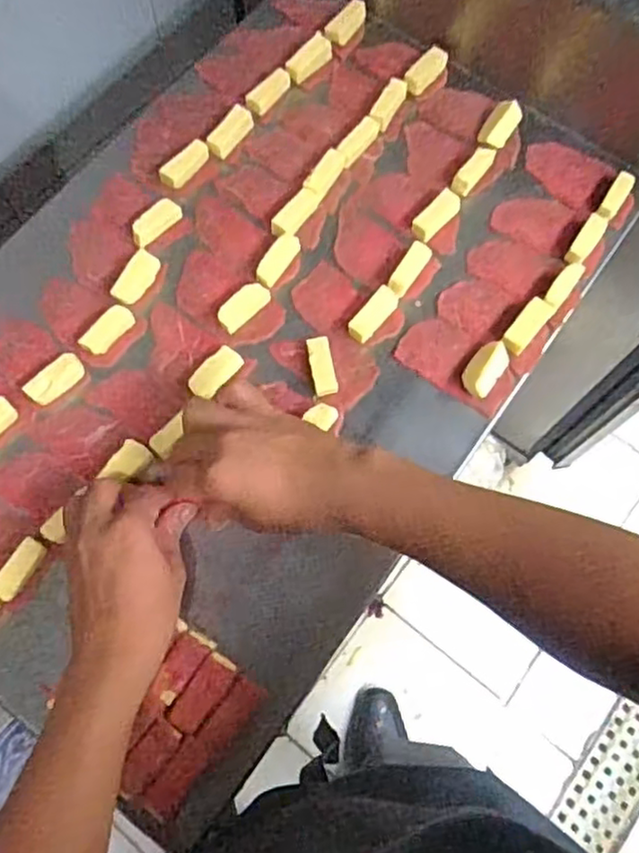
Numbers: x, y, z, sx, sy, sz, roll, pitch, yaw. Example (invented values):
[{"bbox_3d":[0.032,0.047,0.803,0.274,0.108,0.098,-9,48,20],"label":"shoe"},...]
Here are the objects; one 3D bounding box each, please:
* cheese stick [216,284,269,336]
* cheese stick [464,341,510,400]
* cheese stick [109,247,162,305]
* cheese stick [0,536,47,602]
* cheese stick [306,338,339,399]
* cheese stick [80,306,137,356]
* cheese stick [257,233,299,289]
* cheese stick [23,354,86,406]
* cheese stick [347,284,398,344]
[{"bbox_3d":[-0.062,-0.101,0.569,0.049,0.014,0.020,-41,76,-14],"label":"cheese stick"},{"bbox_3d":[0.135,-0.048,0.552,0.027,0.010,0.051,35,73,11],"label":"cheese stick"},{"bbox_3d":[-0.154,-0.124,0.570,0.024,0.011,0.047,28,72,9],"label":"cheese stick"},{"bbox_3d":[-0.218,0.102,0.496,0.017,0.012,0.046,30,72,9],"label":"cheese stick"},{"bbox_3d":[0.002,-0.049,0.550,0.019,0.011,0.046,-11,71,-5],"label":"cheese stick"},{"bbox_3d":[-0.174,-0.080,0.560,0.021,0.012,0.048,38,74,12],"label":"cheese stick"},{"bbox_3d":[-0.037,-0.144,0.586,0.020,0.010,0.053,31,73,10],"label":"cheese stick"},{"bbox_3d":[-0.208,-0.037,0.543,0.023,0.012,0.049,43,75,13],"label":"cheese stick"},{"bbox_3d":[0.045,-0.094,0.571,0.021,0.008,0.052,39,74,12],"label":"cheese stick"}]

